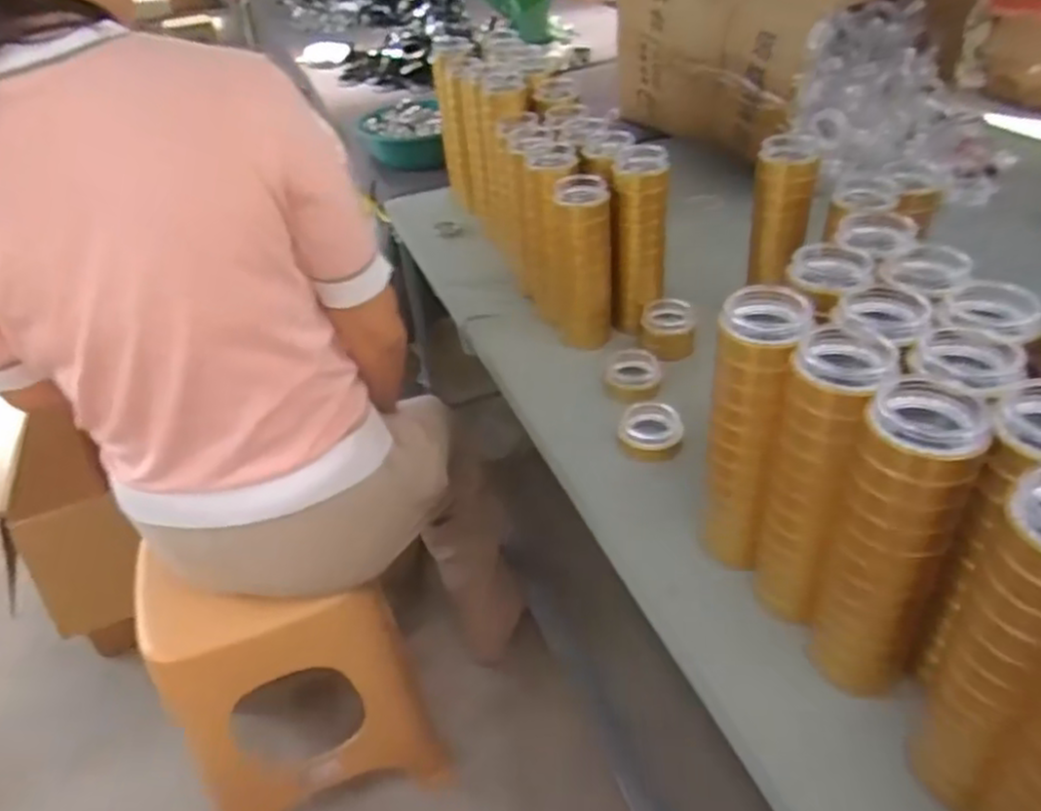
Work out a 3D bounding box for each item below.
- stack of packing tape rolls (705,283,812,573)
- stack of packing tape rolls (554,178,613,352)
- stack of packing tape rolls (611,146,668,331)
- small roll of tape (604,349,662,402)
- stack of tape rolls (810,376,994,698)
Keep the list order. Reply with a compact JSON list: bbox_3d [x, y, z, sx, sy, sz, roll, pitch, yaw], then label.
[{"bbox_3d":[0.187,0.027,0.598,0.068,0.232,0.077,7,39,16],"label":"stack of packing tape rolls"},{"bbox_3d":[0.081,-0.173,0.942,0.074,0.211,0.059,-2,37,6],"label":"stack of packing tape rolls"},{"bbox_3d":[0.156,-0.208,0.950,0.069,0.217,0.075,3,38,13],"label":"stack of packing tape rolls"},{"bbox_3d":[0.136,-0.036,0.886,0.065,0.031,0.065,-4,37,3],"label":"small roll of tape"},{"bbox_3d":[0.255,0.101,0.508,0.070,0.235,0.071,21,45,32],"label":"stack of tape rolls"}]

